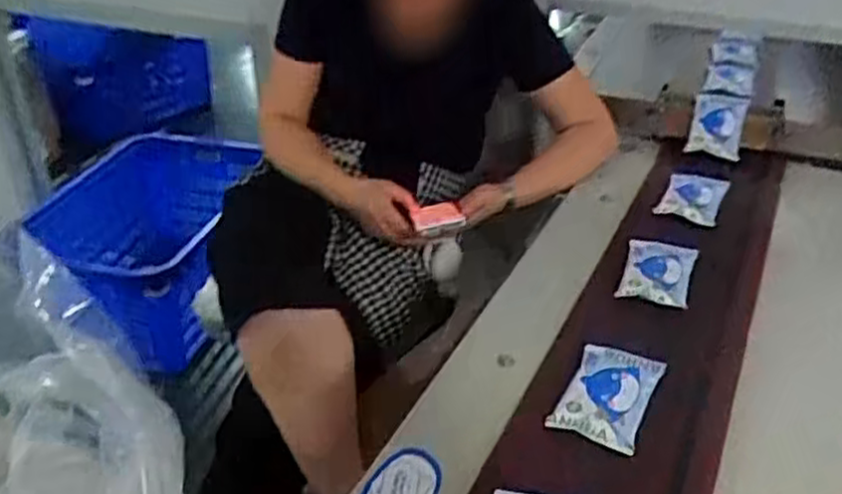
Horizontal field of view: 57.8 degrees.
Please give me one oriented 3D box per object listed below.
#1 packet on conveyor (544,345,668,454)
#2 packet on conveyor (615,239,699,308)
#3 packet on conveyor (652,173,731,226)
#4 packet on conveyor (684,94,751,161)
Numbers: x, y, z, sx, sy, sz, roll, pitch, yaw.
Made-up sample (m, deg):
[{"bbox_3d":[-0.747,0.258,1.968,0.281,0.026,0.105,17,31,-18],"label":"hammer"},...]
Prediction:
[{"bbox_3d":[0.201,0.151,0.812,0.084,0.017,0.136,19,36,21],"label":"packet on conveyor"},{"bbox_3d":[0.311,0.029,0.996,0.087,0.017,0.122,14,35,15],"label":"packet on conveyor"},{"bbox_3d":[0.414,-0.077,1.162,0.085,0.024,0.115,19,36,21],"label":"packet on conveyor"},{"bbox_3d":[0.489,-0.204,1.250,0.087,0.109,0.019,14,-7,5],"label":"packet on conveyor"}]

